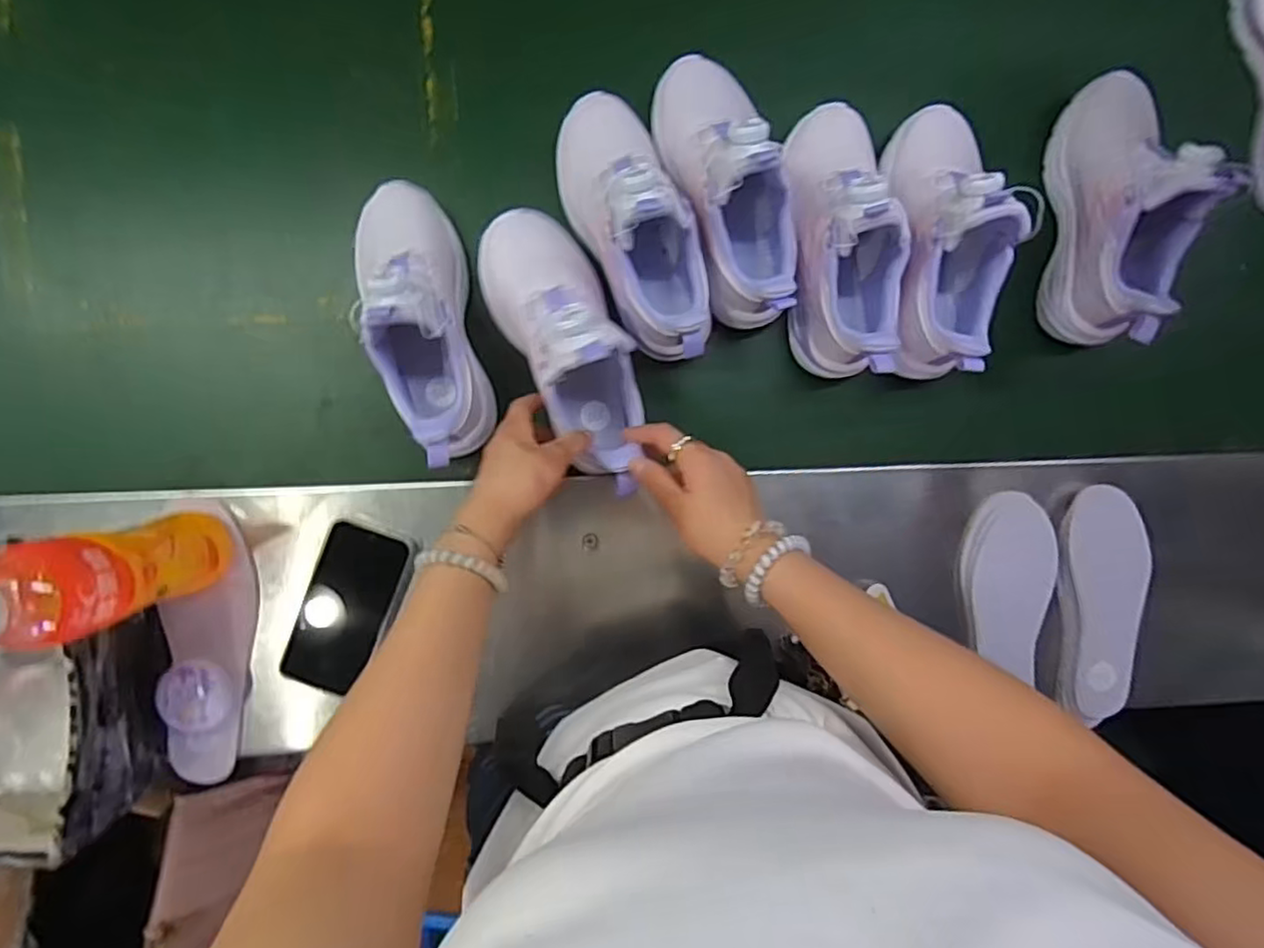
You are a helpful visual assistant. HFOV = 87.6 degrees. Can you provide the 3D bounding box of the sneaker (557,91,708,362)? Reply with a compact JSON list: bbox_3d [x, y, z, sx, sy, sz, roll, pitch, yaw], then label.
[{"bbox_3d":[0.003,-0.205,0.540,0.088,0.134,0.231,-21,95,-2],"label":"sneaker"}]

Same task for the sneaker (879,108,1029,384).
[{"bbox_3d":[0.262,-0.193,0.529,0.079,0.116,0.223,-3,94,-4],"label":"sneaker"}]

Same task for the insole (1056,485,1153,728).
[{"bbox_3d":[0.423,0.118,0.592,0.071,0.019,0.208,-1,94,-4],"label":"insole"}]

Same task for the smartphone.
[{"bbox_3d":[-0.251,0.120,0.581,0.073,0.015,0.153,22,92,-5],"label":"smartphone"}]

